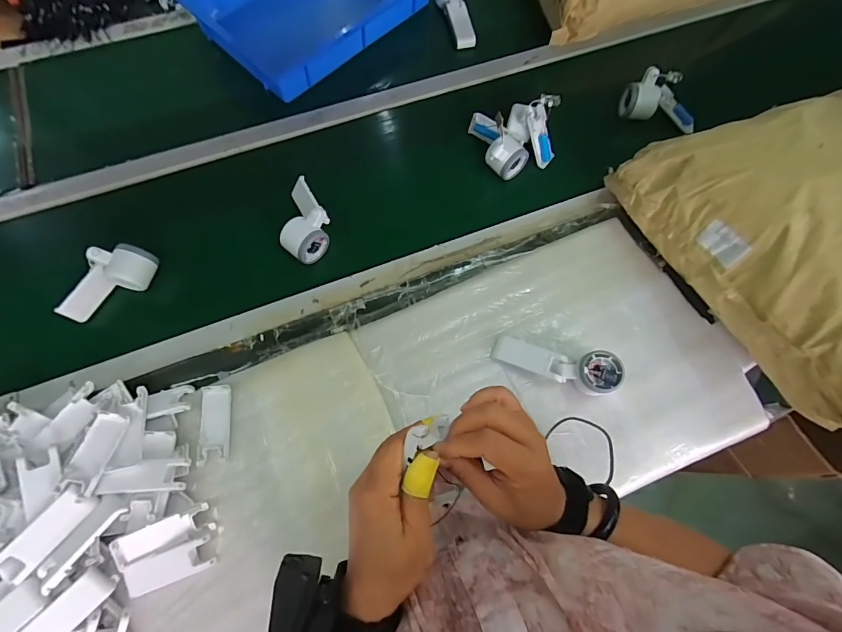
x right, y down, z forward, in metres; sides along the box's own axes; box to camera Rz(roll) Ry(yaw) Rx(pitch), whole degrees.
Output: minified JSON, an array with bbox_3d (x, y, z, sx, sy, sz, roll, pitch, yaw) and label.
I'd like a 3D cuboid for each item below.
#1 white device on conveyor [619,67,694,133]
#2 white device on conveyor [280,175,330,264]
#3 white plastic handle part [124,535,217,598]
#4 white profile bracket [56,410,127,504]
[{"bbox_3d":[0.448,-0.399,0.724,0.138,0.065,0.061,18,72,4],"label":"white device on conveyor"},{"bbox_3d":[-0.183,-0.158,0.633,0.069,0.046,0.147,1,72,-2],"label":"white device on conveyor"},{"bbox_3d":[-0.308,0.308,0.485,0.092,0.022,0.038,-18,74,-8],"label":"white plastic handle part"},{"bbox_3d":[-0.404,0.171,0.487,0.039,0.006,0.099,15,55,-9],"label":"white profile bracket"}]

